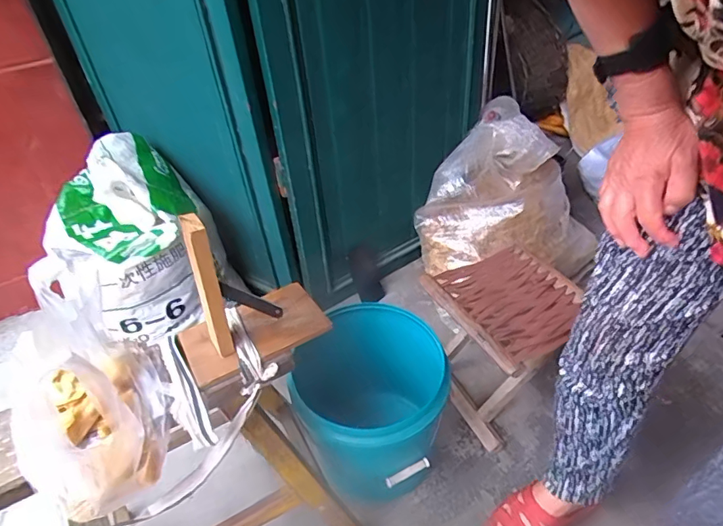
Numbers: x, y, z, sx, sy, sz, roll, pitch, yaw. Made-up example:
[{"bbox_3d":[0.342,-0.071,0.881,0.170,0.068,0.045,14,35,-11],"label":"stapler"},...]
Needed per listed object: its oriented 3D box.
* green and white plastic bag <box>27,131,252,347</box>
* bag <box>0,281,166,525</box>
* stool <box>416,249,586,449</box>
[{"bbox_3d":[-0.479,-0.054,1.021,0.321,0.361,0.314,-22,40,-19],"label":"green and white plastic bag"},{"bbox_3d":[-0.321,0.136,0.522,0.239,0.137,0.157,25,49,32],"label":"bag"},{"bbox_3d":[0.292,0.164,0.939,0.233,0.240,0.285,-18,41,-14],"label":"stool"}]

